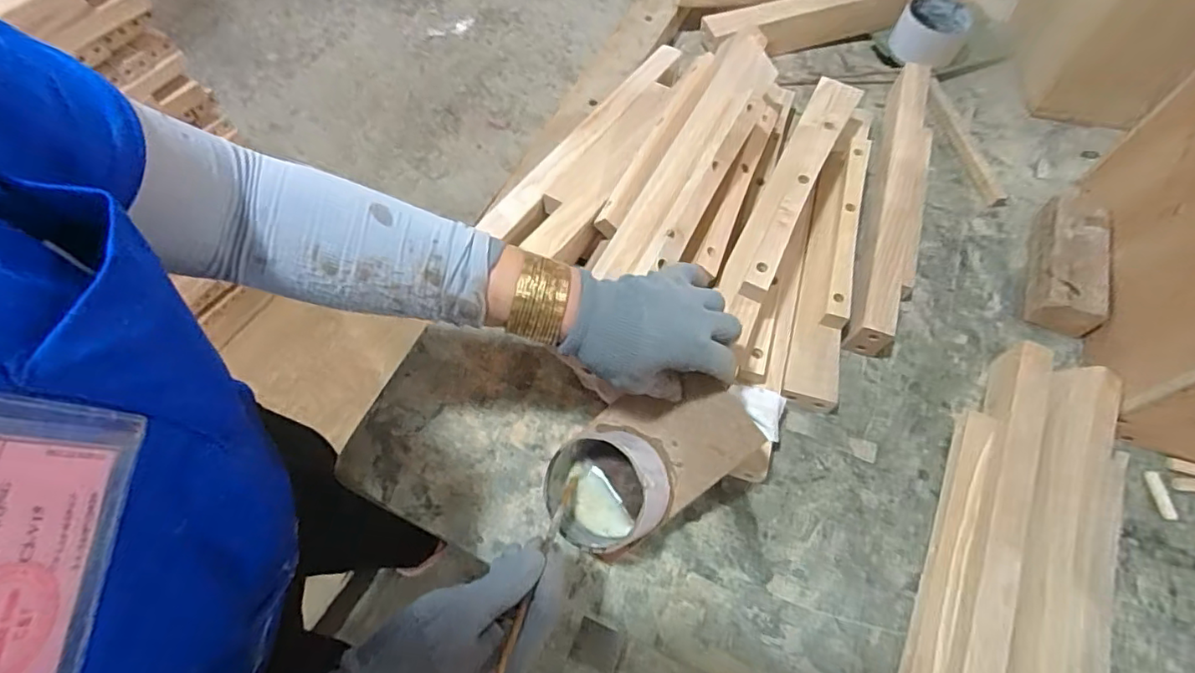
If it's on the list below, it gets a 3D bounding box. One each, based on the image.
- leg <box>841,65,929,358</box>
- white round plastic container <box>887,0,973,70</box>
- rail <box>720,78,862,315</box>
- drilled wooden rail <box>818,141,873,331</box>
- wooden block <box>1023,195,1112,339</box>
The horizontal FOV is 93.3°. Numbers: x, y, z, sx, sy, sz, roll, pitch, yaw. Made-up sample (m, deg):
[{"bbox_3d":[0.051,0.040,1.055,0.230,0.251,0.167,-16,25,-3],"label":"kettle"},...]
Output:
[{"bbox_3d":[0.312,-0.153,0.600,0.054,0.052,0.385,18,64,8],"label":"leg"},{"bbox_3d":[0.411,-0.375,0.699,0.080,0.052,0.080,0,63,0],"label":"white round plastic container"},{"bbox_3d":[0.188,-0.154,0.534,0.041,0.030,0.313,25,62,12],"label":"rail"},{"bbox_3d":[0.247,-0.108,0.557,0.021,0.017,0.226,15,64,7],"label":"drilled wooden rail"},{"bbox_3d":[0.463,-0.076,0.562,0.064,0.043,0.146,19,65,9],"label":"wooden block"}]

